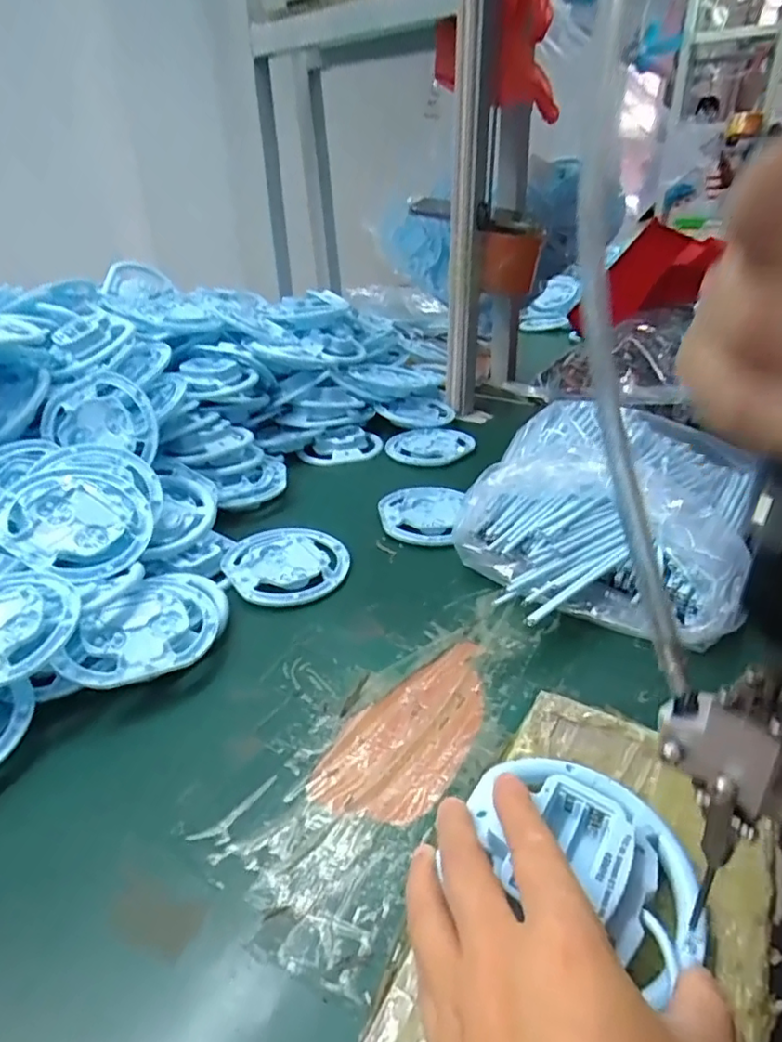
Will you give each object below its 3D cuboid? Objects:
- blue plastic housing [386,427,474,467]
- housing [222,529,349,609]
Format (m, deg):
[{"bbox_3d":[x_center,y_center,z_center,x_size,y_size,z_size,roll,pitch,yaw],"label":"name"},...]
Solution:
[{"bbox_3d":[0.049,-0.091,0.704,0.101,0.010,0.082,-18,34,-26],"label":"blue plastic housing"},{"bbox_3d":[-0.087,0.036,0.501,0.099,0.013,0.106,-2,30,1],"label":"housing"}]

